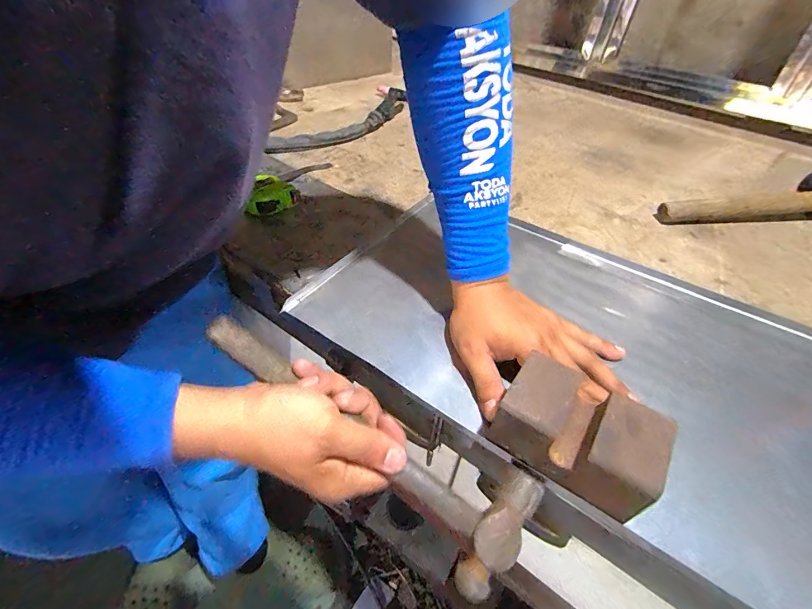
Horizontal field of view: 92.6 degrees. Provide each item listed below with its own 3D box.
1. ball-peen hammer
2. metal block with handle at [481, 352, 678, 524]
[{"bbox_3d":[-0.036,0.089,0.295,0.281,0.027,0.084,36,55,9],"label":"ball-peen hammer"},{"bbox_3d":[0.124,0.097,0.289,0.108,0.061,0.064,23,48,21],"label":"metal block with handle"}]

